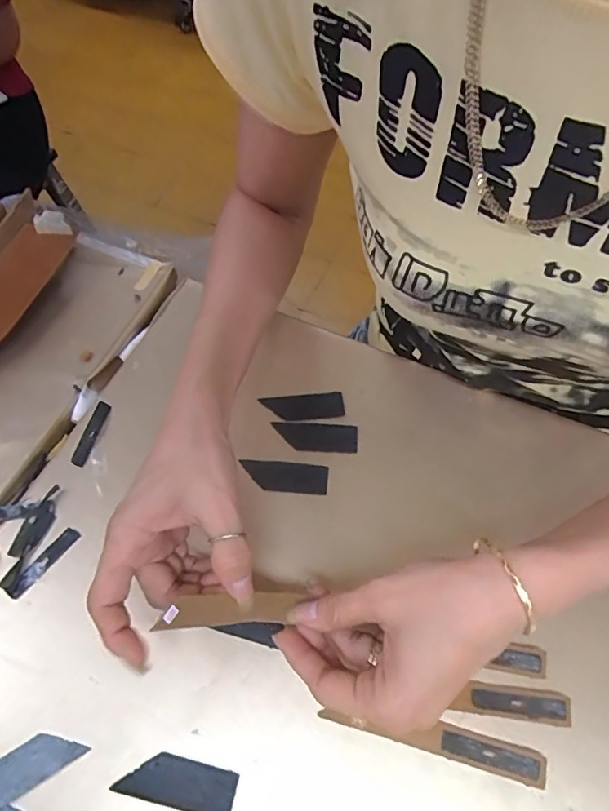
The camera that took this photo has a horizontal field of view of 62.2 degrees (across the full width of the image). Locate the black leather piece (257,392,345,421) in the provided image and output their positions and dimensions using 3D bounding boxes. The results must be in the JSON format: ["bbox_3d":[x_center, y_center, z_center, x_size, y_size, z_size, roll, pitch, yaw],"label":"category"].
[{"bbox_3d":[-0.001,0.001,0.398,0.063,0.004,0.023,-7,65,4],"label":"black leather piece"}]

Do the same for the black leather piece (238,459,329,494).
[{"bbox_3d":[-0.015,0.052,0.368,0.062,0.004,0.021,3,60,2],"label":"black leather piece"}]

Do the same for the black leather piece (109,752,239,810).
[{"bbox_3d":[-0.071,0.209,0.279,0.063,0.004,0.022,11,61,6],"label":"black leather piece"}]

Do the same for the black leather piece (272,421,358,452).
[{"bbox_3d":[0.008,0.024,0.386,0.063,0.004,0.023,3,60,2],"label":"black leather piece"}]

